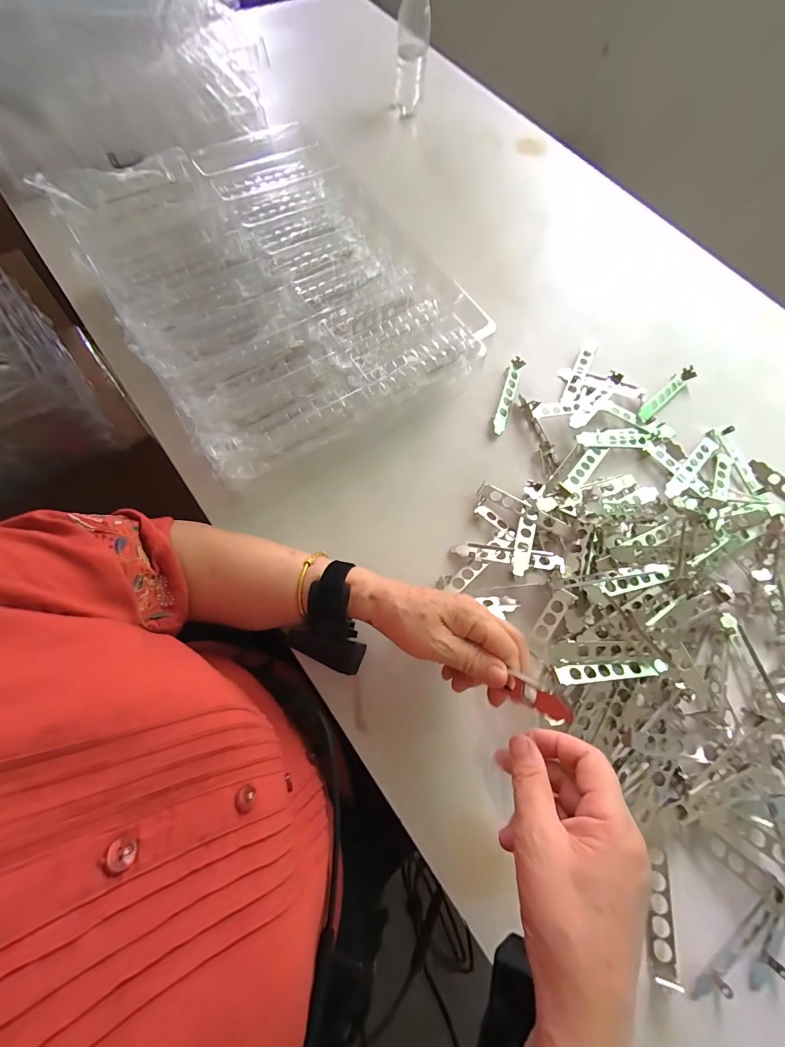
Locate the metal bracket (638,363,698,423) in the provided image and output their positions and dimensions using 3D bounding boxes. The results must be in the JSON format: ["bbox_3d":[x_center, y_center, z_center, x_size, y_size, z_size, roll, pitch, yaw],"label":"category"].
[{"bbox_3d":[0.383,-0.180,0.515,0.120,0.010,0.024,-40,77,-15],"label":"metal bracket"}]

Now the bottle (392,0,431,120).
[{"bbox_3d":[0.033,-0.837,0.659,0.060,0.196,0.060,6,70,-2],"label":"bottle"}]

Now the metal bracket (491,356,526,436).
[{"bbox_3d":[0.154,-0.172,0.500,0.021,0.016,0.122,19,71,4],"label":"metal bracket"}]

